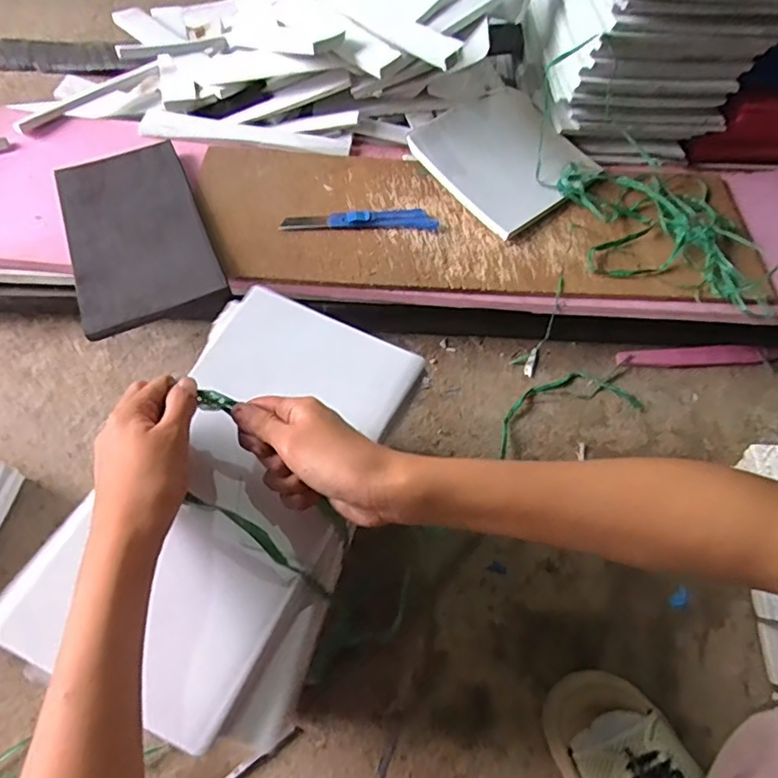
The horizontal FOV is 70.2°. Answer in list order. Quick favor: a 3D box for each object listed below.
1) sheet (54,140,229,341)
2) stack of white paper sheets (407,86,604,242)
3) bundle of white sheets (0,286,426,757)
[{"bbox_3d":[-0.300,-0.194,0.655,0.151,0.011,0.280,-22,62,-9],"label":"sheet"},{"bbox_3d":[0.149,-0.303,0.714,0.197,0.023,0.184,-38,78,-22],"label":"stack of white paper sheets"},{"bbox_3d":[-0.100,0.064,0.382,0.169,0.047,0.282,21,62,10],"label":"bundle of white sheets"}]

